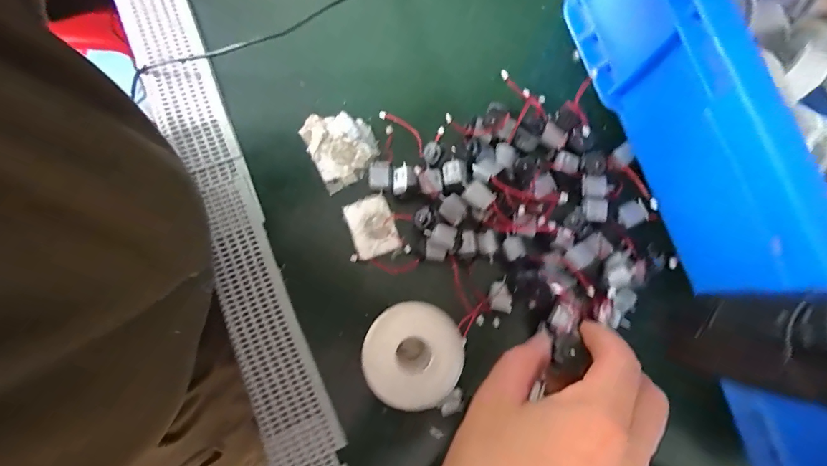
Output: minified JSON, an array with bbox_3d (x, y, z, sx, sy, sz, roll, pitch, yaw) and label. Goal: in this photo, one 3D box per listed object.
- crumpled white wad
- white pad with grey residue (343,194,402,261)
[{"bbox_3d":[-0.060,-0.073,0.357,0.053,0.006,0.064,-28,83,-9],"label":"crumpled white wad"},{"bbox_3d":[-0.034,-0.005,0.346,0.036,0.004,0.047,-20,81,-8],"label":"white pad with grey residue"}]

